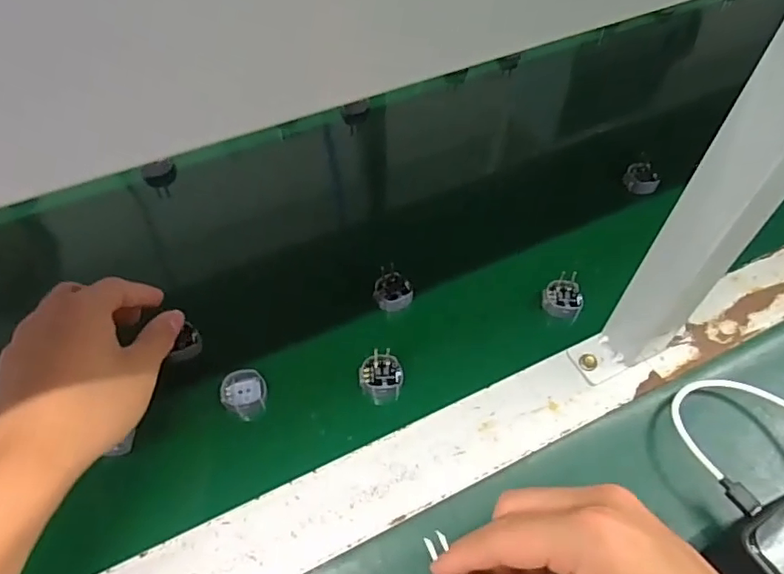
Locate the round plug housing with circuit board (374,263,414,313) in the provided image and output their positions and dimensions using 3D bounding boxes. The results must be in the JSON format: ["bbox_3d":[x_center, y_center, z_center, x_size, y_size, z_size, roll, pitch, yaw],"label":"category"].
[{"bbox_3d":[0.001,0.001,0.425,0.029,0.016,0.034,-4,55,-3],"label":"round plug housing with circuit board"}]

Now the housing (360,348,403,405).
[{"bbox_3d":[-0.007,0.062,0.380,0.028,0.020,0.032,-2,55,-1],"label":"housing"}]

